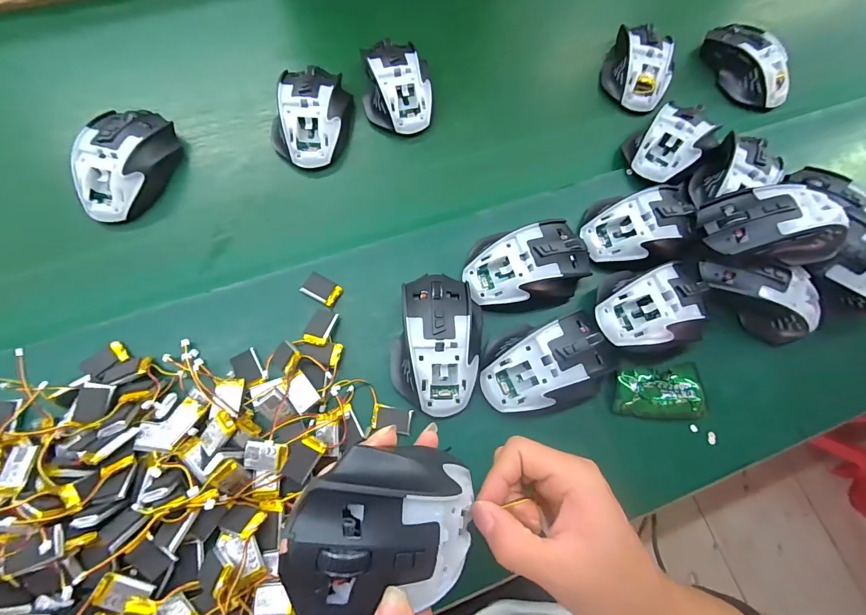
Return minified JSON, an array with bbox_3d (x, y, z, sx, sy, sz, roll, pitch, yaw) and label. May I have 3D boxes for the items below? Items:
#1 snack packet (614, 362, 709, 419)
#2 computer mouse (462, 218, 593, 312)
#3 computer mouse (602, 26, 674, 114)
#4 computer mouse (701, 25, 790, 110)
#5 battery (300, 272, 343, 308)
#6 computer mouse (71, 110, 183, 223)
[{"bbox_3d":[0.198,0.073,0.340,0.082,0.017,0.045,1,73,-2],"label":"snack packet"},{"bbox_3d":[0.086,-0.040,0.349,0.111,0.034,0.071,-11,74,-5],"label":"computer mouse"},{"bbox_3d":[0.236,-0.277,0.450,0.070,0.042,0.093,19,73,4],"label":"computer mouse"},{"bbox_3d":[0.372,-0.287,0.463,0.050,0.043,0.108,-16,74,-7],"label":"computer mouse"},{"bbox_3d":[-0.098,-0.016,0.347,0.031,0.008,0.021,29,74,7],"label":"battery"},{"bbox_3d":[-0.286,-0.138,0.366,0.065,0.037,0.117,8,73,0],"label":"computer mouse"}]

